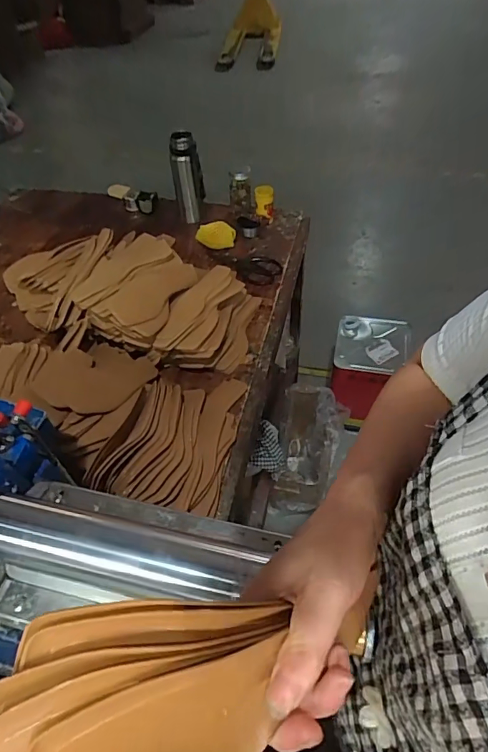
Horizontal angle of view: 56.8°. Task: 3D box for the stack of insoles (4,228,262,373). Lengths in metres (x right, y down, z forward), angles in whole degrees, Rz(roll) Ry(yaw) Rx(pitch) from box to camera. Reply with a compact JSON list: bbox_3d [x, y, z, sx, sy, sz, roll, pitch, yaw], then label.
[{"bbox_3d":[-0.269,-0.174,0.929,0.576,0.164,0.243,12,53,15],"label":"stack of insoles"}]

